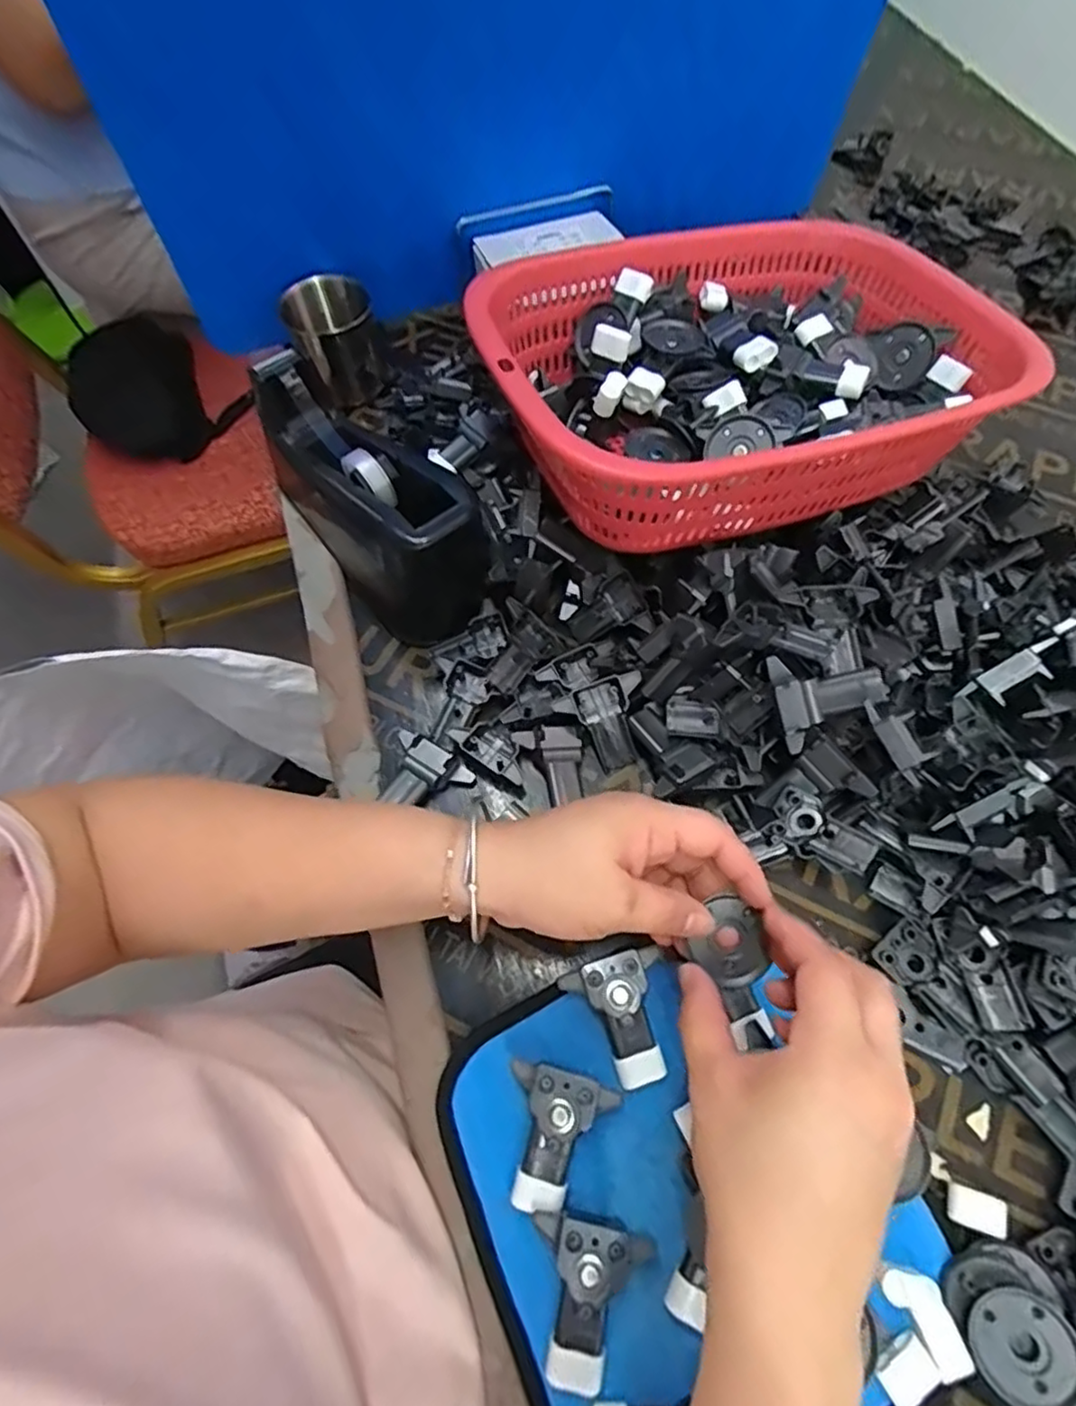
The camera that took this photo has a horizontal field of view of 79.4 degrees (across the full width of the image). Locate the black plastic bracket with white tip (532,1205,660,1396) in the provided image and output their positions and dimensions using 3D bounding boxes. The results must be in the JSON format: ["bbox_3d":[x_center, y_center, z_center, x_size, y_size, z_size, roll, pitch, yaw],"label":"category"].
[{"bbox_3d":[0.020,0.279,0.301,0.053,0.020,0.065,13,67,7],"label":"black plastic bracket with white tip"}]

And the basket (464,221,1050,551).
[{"bbox_3d":[0.135,-0.233,0.434,0.318,0.082,0.240,-20,67,-8],"label":"basket"}]

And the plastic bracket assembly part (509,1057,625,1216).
[{"bbox_3d":[0.006,0.220,0.326,0.052,0.021,0.062,17,67,9],"label":"plastic bracket assembly part"}]

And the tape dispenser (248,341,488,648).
[{"bbox_3d":[-0.114,-0.140,0.463,0.082,0.122,0.193,-37,70,-14],"label":"tape dispenser"}]

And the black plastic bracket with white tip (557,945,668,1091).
[{"bbox_3d":[0.049,0.170,0.350,0.053,0.024,0.063,-19,67,-7],"label":"black plastic bracket with white tip"}]

